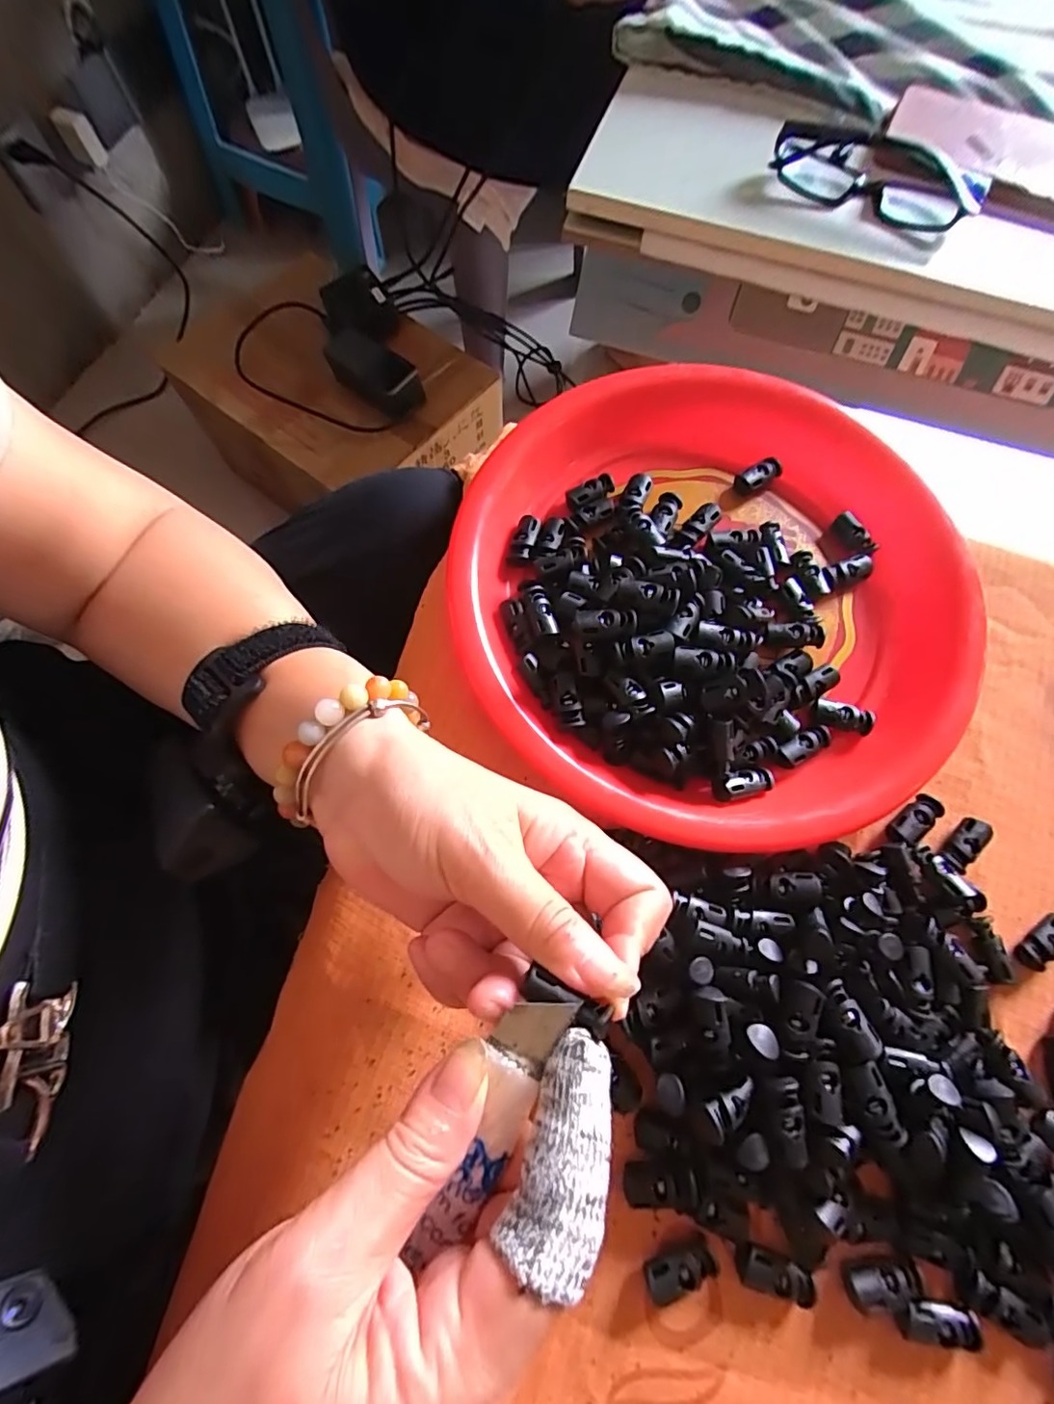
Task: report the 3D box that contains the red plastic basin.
[{"bbox_3d":[0.095,-0.058,0.277,0.249,0.043,0.251,0,73,-1],"label":"red plastic basin"}]

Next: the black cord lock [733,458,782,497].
[{"bbox_3d":[0.133,-0.129,0.313,0.029,0.008,0.012,-29,75,-10],"label":"black cord lock"}]

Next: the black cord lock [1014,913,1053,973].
[{"bbox_3d":[0.232,0.107,0.246,0.028,0.009,0.014,-35,77,-11],"label":"black cord lock"}]

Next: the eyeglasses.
[{"bbox_3d":[0.239,-0.363,0.384,0.139,0.029,0.064,22,73,5],"label":"eyeglasses"}]

